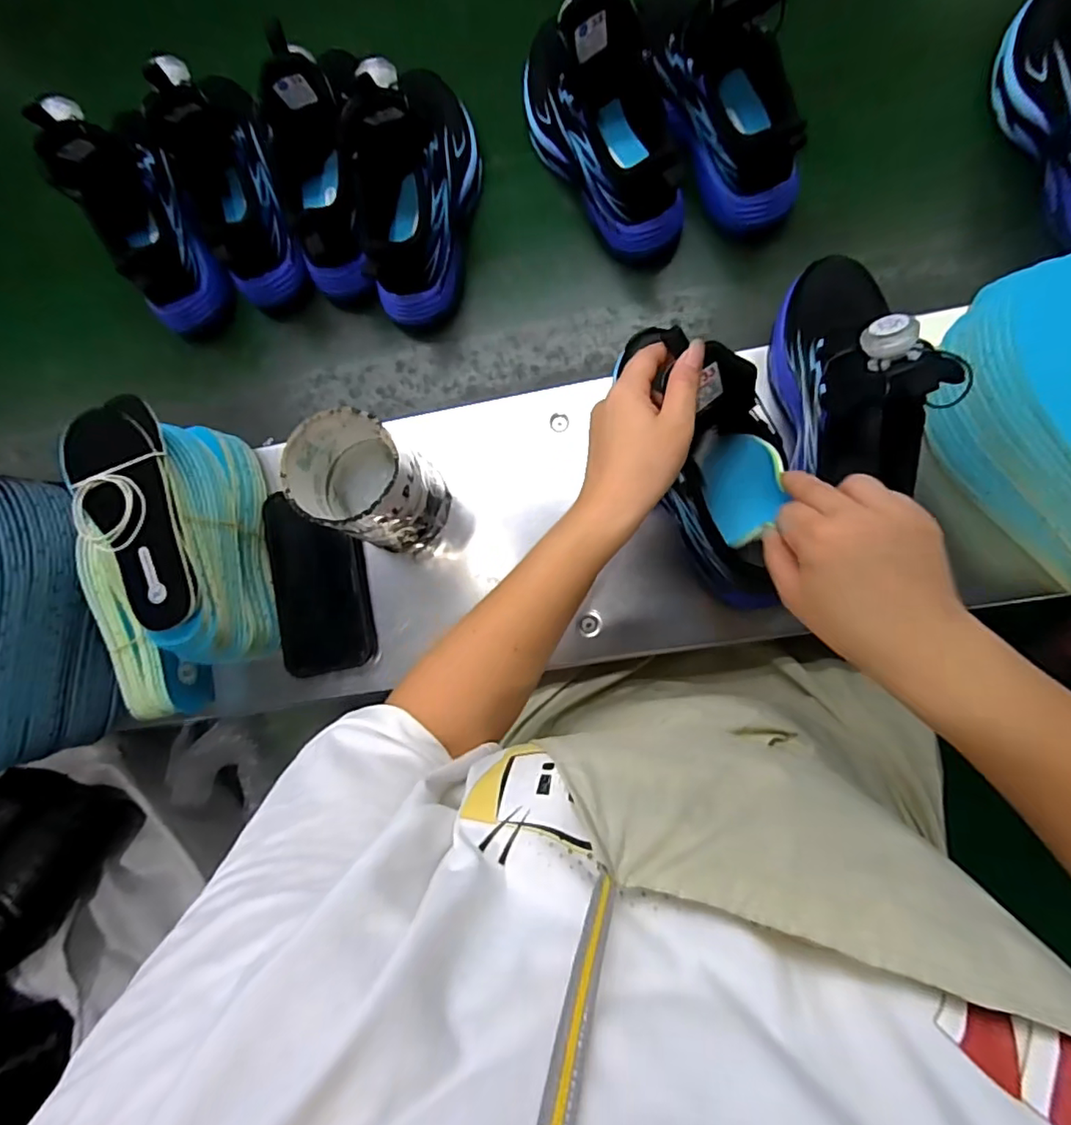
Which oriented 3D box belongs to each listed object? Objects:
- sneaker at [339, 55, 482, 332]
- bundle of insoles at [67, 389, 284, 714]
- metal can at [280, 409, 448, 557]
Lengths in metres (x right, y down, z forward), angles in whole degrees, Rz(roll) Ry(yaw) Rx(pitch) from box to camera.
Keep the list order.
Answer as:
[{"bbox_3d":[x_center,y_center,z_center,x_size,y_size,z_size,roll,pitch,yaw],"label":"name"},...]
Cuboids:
[{"bbox_3d":[-0.114,-0.333,0.481,0.101,0.128,0.228,8,87,6],"label":"sneaker"},{"bbox_3d":[-0.299,0.001,0.457,0.131,0.102,0.231,-15,85,5],"label":"bundle of insoles"},{"bbox_3d":[-0.124,-0.057,0.438,0.089,0.111,0.075,25,89,7],"label":"metal can"}]

